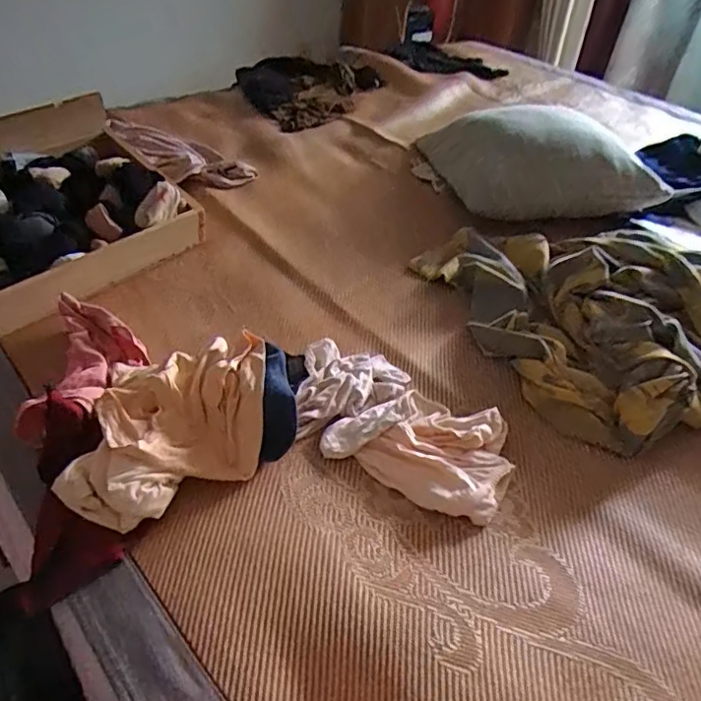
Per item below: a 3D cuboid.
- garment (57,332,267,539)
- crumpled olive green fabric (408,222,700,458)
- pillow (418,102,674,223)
[{"bbox_3d":[-0.197,0.081,0.639,0.224,0.078,0.229,-1,44,-7],"label":"garment"},{"bbox_3d":[0.437,-0.043,0.820,0.681,0.114,0.443,14,44,8],"label":"crumpled olive green fabric"},{"bbox_3d":[0.374,-0.379,1.117,0.289,0.138,0.400,-13,46,-19],"label":"pillow"}]

